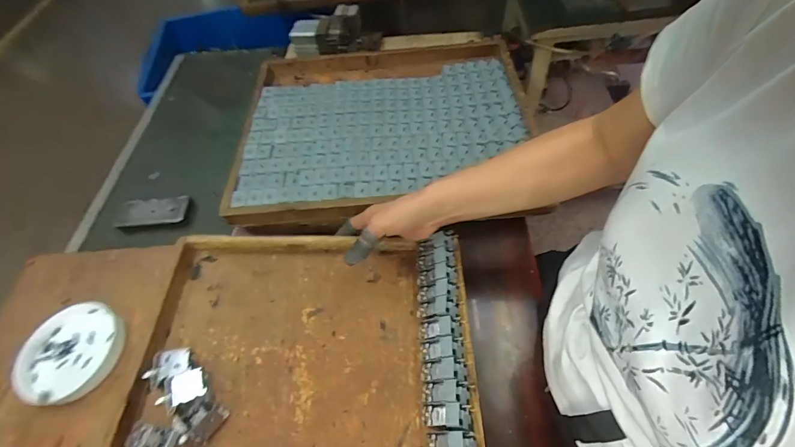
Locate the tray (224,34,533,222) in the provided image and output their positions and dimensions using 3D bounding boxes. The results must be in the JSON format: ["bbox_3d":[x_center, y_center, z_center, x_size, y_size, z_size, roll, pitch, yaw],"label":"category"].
[{"bbox_3d":[-0.020,-0.187,0.666,0.500,0.041,0.398,-7,59,-2],"label":"tray"}]

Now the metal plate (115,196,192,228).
[{"bbox_3d":[-0.423,-0.022,0.644,0.113,0.013,0.055,-8,55,1],"label":"metal plate"}]

